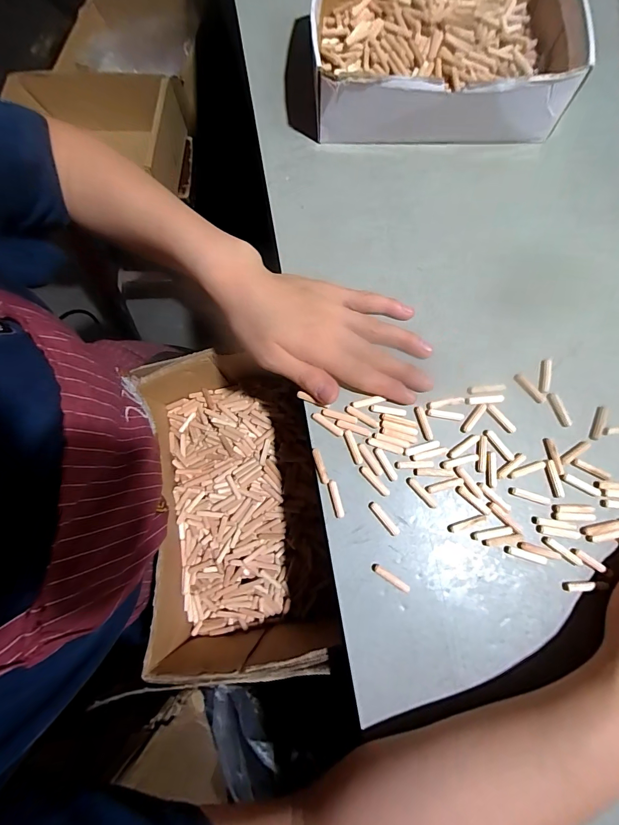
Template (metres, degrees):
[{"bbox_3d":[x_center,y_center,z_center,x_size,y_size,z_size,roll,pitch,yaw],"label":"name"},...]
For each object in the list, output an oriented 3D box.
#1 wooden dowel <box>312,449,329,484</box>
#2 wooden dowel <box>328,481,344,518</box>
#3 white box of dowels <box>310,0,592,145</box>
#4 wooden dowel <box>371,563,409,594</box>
[{"bbox_3d":[0.008,0.044,0.307,0.006,0.006,0.029,-17,77,-3],"label":"wooden dowel"},{"bbox_3d":[0.021,0.069,0.300,0.006,0.006,0.029,-14,77,-2],"label":"wooden dowel"},{"bbox_3d":[0.134,-0.374,0.383,0.251,0.066,0.199,1,76,1],"label":"white box of dowels"},{"bbox_3d":[0.062,0.126,0.287,0.032,0.005,0.007,33,79,8],"label":"wooden dowel"}]

